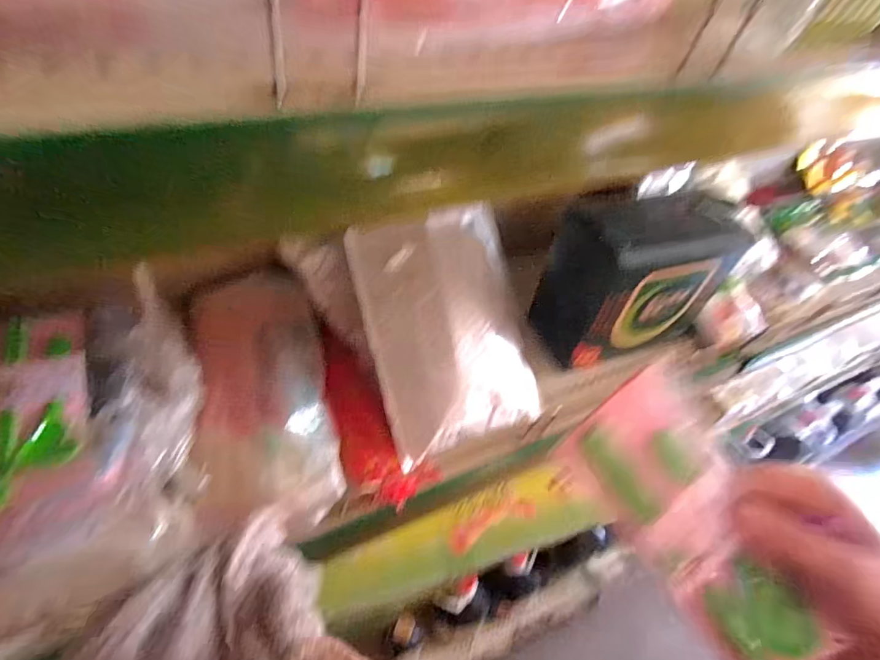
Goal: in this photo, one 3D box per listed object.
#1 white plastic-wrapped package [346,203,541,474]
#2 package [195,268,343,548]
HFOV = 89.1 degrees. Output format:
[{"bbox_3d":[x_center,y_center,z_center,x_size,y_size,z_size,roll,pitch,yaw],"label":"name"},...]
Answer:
[{"bbox_3d":[0.017,-0.006,0.476,0.182,0.043,0.242,-15,90,-15],"label":"white plastic-wrapped package"},{"bbox_3d":[-0.170,0.058,0.423,0.124,0.033,0.259,-9,61,-15],"label":"package"}]

